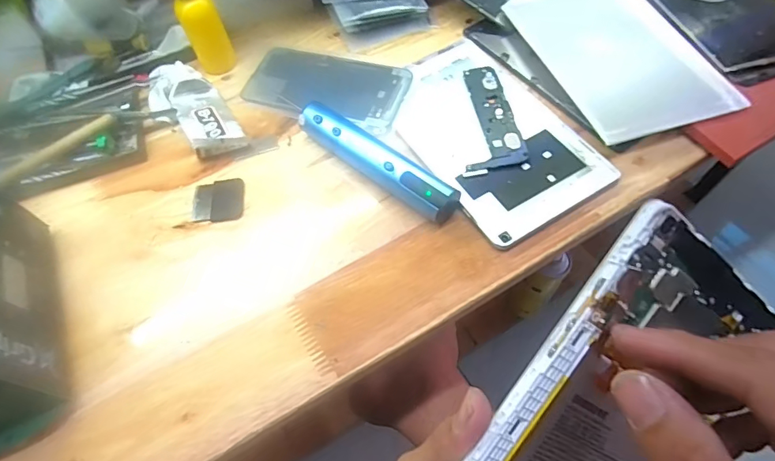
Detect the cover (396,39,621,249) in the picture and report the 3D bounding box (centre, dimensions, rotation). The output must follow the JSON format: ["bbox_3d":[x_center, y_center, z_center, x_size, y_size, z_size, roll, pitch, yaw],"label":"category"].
[{"bbox_3d":[0.087,-0.089,0.392,0.130,0.008,0.200,-29,62,-13],"label":"cover"}]

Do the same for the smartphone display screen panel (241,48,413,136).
[{"bbox_3d":[-0.061,-0.137,0.428,0.156,0.012,0.076,15,67,13],"label":"smartphone display screen panel"}]

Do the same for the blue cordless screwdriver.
[{"bbox_3d":[-0.011,-0.056,0.364,0.148,0.028,0.031,36,68,22],"label":"blue cordless screwdriver"}]

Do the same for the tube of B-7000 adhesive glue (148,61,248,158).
[{"bbox_3d":[-0.176,-0.110,0.412,0.053,0.021,0.123,-35,63,-16],"label":"tube of B-7000 adhesive glue"}]

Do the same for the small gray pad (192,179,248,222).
[{"bbox_3d":[-0.137,-0.026,0.371,0.040,0.006,0.039,-5,59,1],"label":"small gray pad"}]

